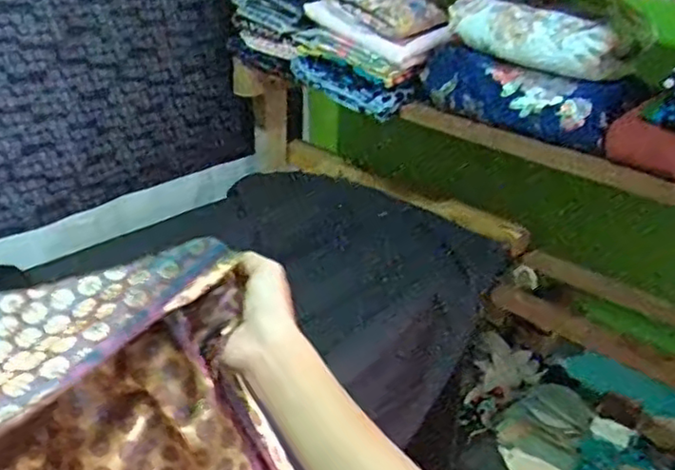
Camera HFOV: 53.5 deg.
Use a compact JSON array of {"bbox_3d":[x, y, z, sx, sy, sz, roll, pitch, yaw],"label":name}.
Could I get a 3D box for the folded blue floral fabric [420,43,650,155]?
[{"bbox_3d":[0.274,-0.206,0.967,0.108,0.099,0.292,-22,36,-40],"label":"folded blue floral fabric"}]

